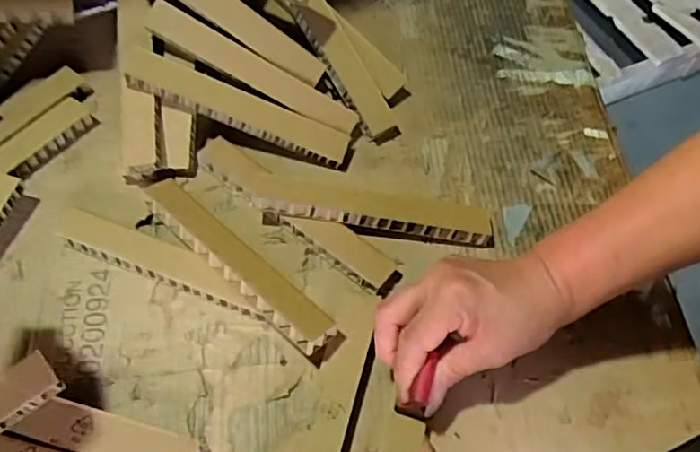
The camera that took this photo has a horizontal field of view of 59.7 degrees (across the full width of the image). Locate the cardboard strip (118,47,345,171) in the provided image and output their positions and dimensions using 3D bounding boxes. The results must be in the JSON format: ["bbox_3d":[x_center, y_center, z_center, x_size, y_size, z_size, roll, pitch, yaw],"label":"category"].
[{"bbox_3d":[-0.095,-0.104,0.541,0.202,0.023,0.034,22,59,-12],"label":"cardboard strip"}]

